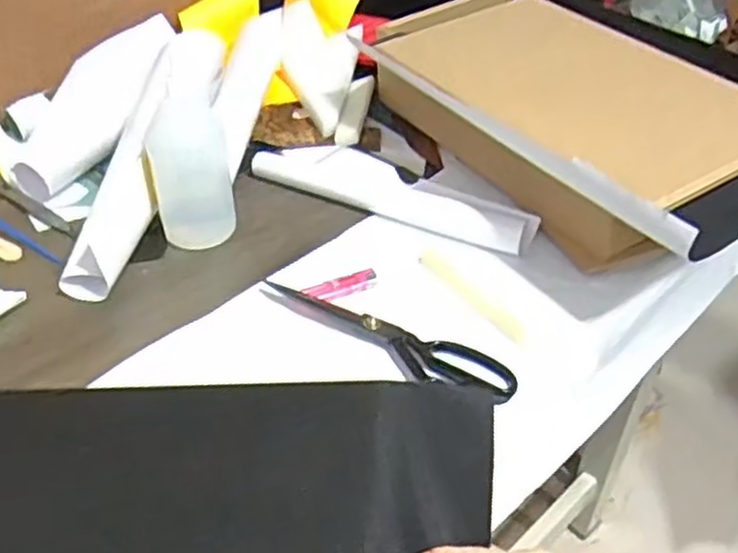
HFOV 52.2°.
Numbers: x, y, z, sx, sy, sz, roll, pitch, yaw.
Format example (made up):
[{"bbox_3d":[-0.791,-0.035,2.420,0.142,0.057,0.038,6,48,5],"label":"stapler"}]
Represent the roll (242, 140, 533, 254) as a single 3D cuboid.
[{"bbox_3d":[0.028,-0.094,0.832,0.319,0.028,0.086,19,43,20],"label":"roll"}]

